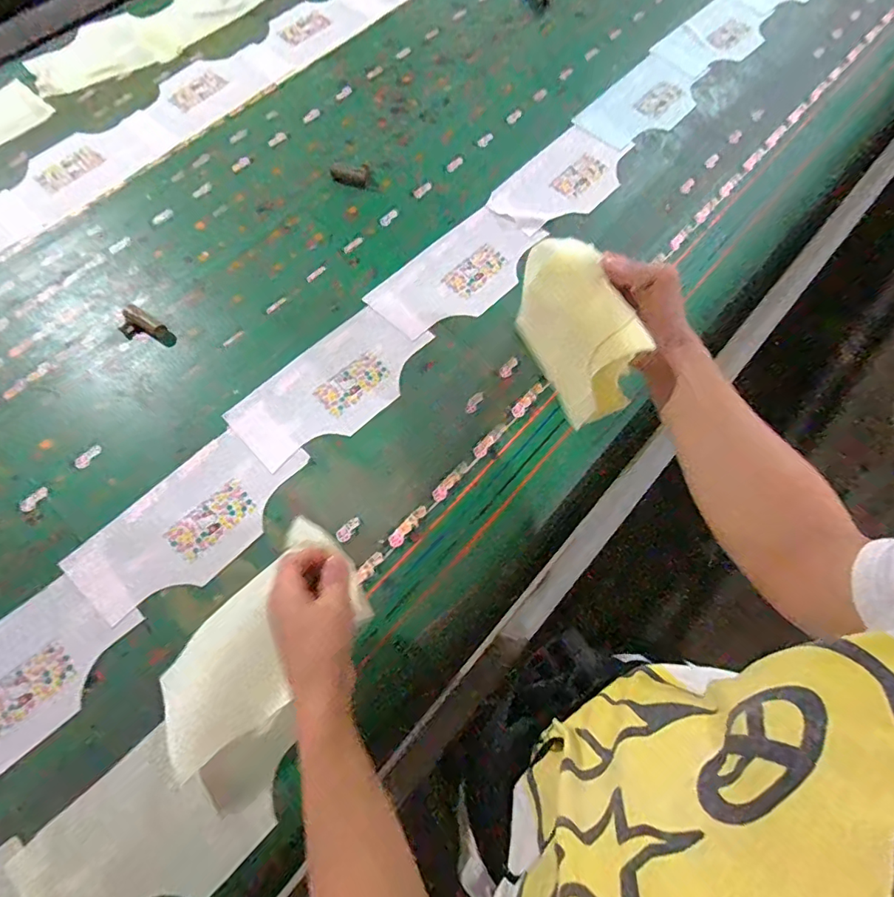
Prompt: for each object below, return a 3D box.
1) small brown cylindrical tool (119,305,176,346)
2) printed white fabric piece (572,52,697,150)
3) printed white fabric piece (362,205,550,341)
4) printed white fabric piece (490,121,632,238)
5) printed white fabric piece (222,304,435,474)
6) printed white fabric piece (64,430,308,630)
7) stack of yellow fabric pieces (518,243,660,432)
[{"bbox_3d":[-0.414,-0.163,0.695,0.077,0.020,0.043,37,72,10],"label":"small brown cylindrical tool"},{"bbox_3d":[0.346,-0.606,0.896,0.133,0.011,0.230,42,79,10],"label":"printed white fabric piece"},{"bbox_3d":[0.024,-0.261,0.757,0.271,0.010,0.132,-42,80,-15],"label":"printed white fabric piece"},{"bbox_3d":[0.191,-0.437,0.828,0.146,0.011,0.246,42,76,18],"label":"printed white fabric piece"},{"bbox_3d":[-0.151,-0.084,0.681,0.267,0.011,0.131,-42,77,-16],"label":"printed white fabric piece"},{"bbox_3d":[-0.303,0.085,0.614,0.133,0.012,0.272,42,73,9],"label":"printed white fabric piece"},{"bbox_3d":[0.132,-0.112,0.544,0.055,0.172,0.166,-30,75,-11],"label":"stack of yellow fabric pieces"}]

